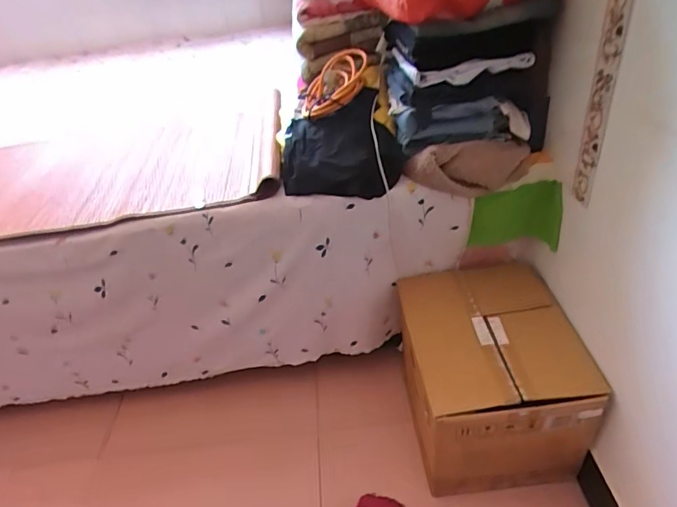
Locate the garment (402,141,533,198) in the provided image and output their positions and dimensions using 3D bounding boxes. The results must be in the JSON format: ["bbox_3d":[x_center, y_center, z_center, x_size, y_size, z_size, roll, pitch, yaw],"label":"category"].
[{"bbox_3d":[0.280,-0.185,1.005,0.266,0.102,0.088,-11,39,-5],"label":"garment"}]

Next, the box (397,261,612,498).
[{"bbox_3d":[0.351,0.289,1.146,0.369,0.315,0.418,-6,38,2],"label":"box"}]

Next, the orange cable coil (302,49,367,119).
[{"bbox_3d":[-0.012,-0.412,1.127,0.155,0.122,0.152,-4,39,5],"label":"orange cable coil"}]

